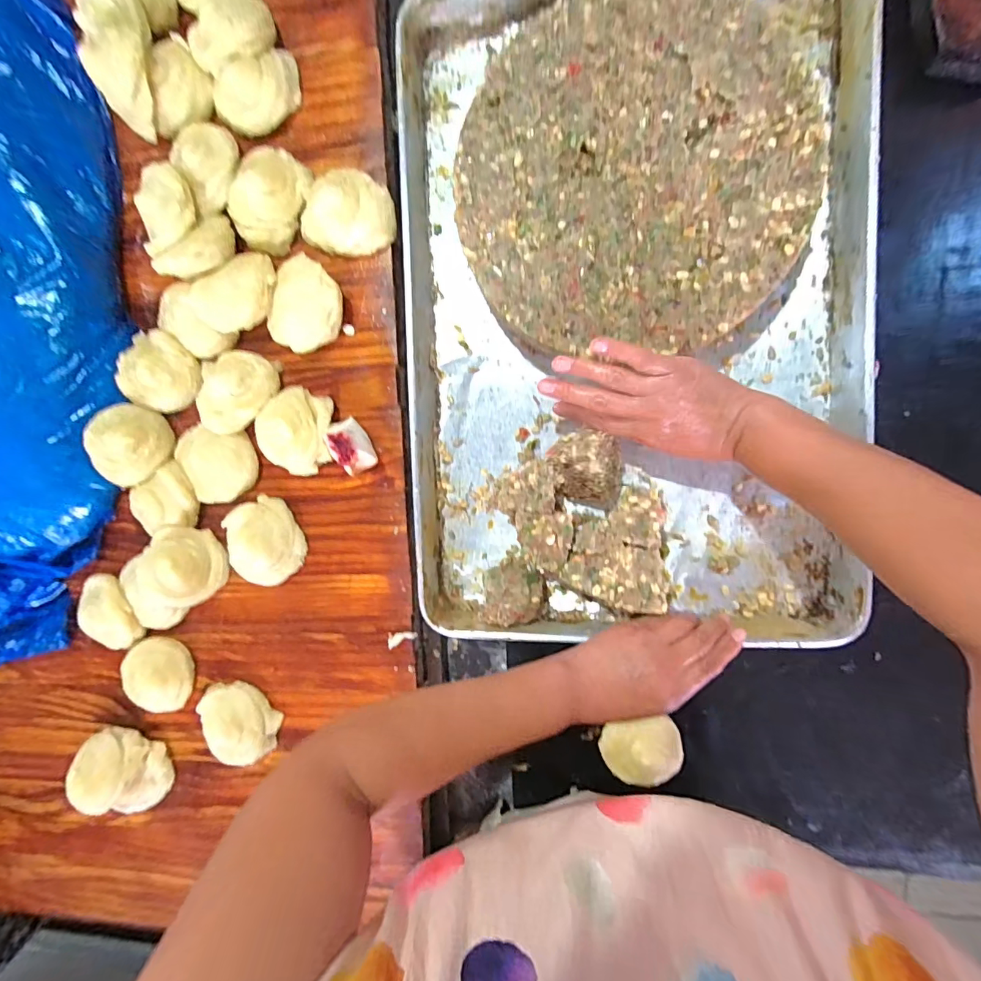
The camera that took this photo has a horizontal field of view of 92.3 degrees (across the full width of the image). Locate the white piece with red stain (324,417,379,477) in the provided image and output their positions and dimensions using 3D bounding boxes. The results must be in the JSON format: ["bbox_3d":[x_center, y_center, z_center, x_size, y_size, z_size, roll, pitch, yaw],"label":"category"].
[{"bbox_3d":[-0.136,-0.044,0.462,0.030,0.032,0.054,-29,91,9],"label":"white piece with red stain"}]

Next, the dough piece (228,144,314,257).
[{"bbox_3d":[-0.216,-0.283,0.458,0.063,0.029,0.092,24,97,5],"label":"dough piece"}]

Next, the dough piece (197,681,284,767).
[{"bbox_3d":[-0.271,0.248,0.506,0.061,0.030,0.091,-41,89,9],"label":"dough piece"}]

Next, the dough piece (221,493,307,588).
[{"bbox_3d":[-0.236,0.054,0.482,0.071,0.035,0.087,-31,90,9],"label":"dough piece"}]

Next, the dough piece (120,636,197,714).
[{"bbox_3d":[-0.369,0.203,0.519,0.071,0.022,0.078,6,96,7],"label":"dough piece"}]

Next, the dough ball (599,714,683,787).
[{"bbox_3d":[0.155,0.267,0.482,0.078,0.029,0.063,-8,94,8],"label":"dough ball"}]

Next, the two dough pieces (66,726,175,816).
[{"bbox_3d":[-0.406,0.312,0.518,0.079,0.050,0.098,-37,89,9],"label":"two dough pieces"}]

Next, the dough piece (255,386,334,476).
[{"bbox_3d":[-0.198,-0.059,0.469,0.074,0.031,0.084,7,96,7],"label":"dough piece"}]

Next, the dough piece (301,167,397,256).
[{"bbox_3d":[-0.137,-0.262,0.446,0.088,0.033,0.075,32,98,4],"label":"dough piece"}]

